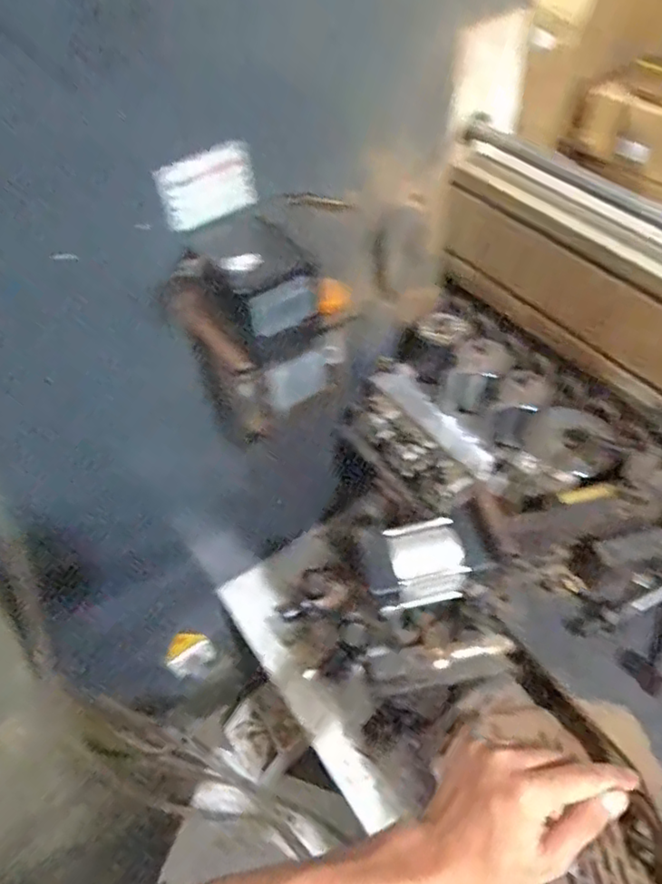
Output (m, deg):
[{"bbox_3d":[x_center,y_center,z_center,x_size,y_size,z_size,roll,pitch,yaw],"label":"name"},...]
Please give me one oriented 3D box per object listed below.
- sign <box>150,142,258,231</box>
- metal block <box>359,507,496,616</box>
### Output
[{"bbox_3d":[-0.109,-0.228,0.549,0.006,0.063,0.103,34,54,25],"label":"sign"},{"bbox_3d":[0.094,0.124,0.623,0.120,0.054,0.072,-15,51,-9],"label":"metal block"}]

